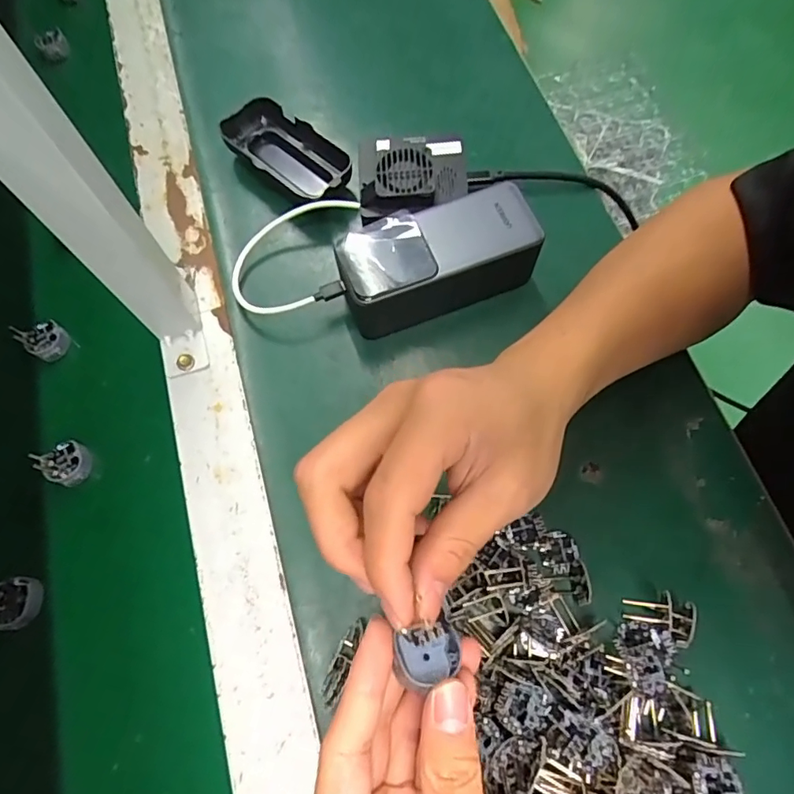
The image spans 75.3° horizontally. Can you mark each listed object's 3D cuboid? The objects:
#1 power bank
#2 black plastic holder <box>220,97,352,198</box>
[{"bbox_3d":[0.027,-0.089,0.347,0.126,0.056,0.053,-17,71,-5],"label":"power bank"},{"bbox_3d":[-0.086,-0.193,0.407,0.114,0.027,0.047,39,76,13],"label":"black plastic holder"}]

